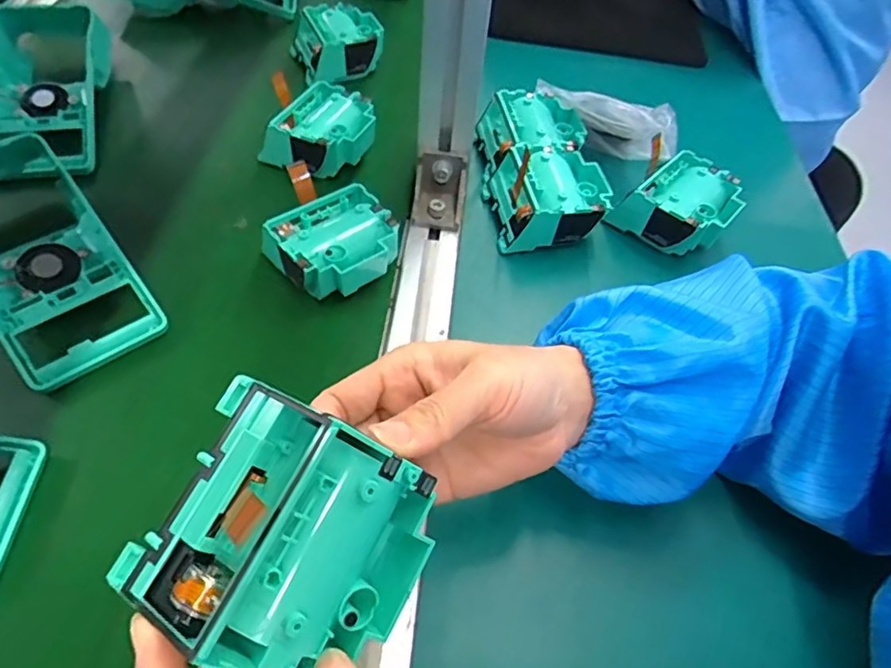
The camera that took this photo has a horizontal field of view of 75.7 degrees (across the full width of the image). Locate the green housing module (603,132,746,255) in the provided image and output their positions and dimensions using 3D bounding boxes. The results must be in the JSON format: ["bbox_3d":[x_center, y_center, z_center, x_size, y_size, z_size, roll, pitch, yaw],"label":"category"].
[{"bbox_3d":[0.174,-0.099,0.427,0.076,0.039,0.072,36,59,22],"label":"green housing module"}]

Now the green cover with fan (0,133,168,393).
[{"bbox_3d":[-0.260,-0.055,0.362,0.084,0.054,0.188,-34,62,-26],"label":"green cover with fan"}]

